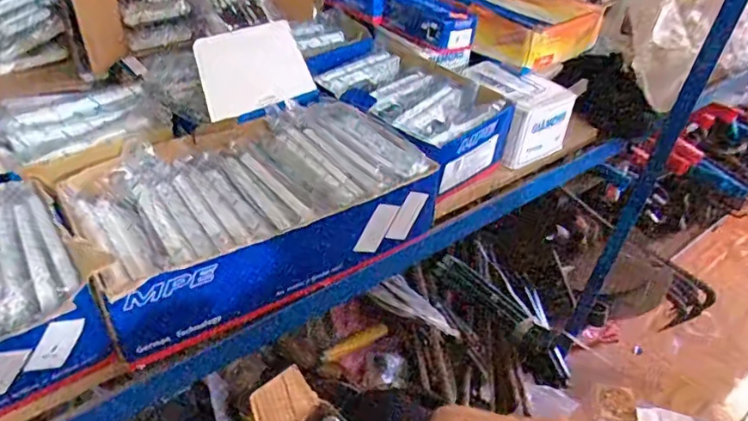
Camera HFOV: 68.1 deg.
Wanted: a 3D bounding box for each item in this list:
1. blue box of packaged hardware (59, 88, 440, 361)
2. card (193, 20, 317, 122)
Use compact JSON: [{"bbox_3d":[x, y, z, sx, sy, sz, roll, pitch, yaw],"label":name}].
[{"bbox_3d":[-0.104,-0.006,0.494,0.287,0.074,0.176,-20,46,-29],"label":"blue box of packaged hardware"},{"bbox_3d":[-0.119,-0.142,0.552,0.112,0.078,0.006,-27,15,-31],"label":"card"}]

